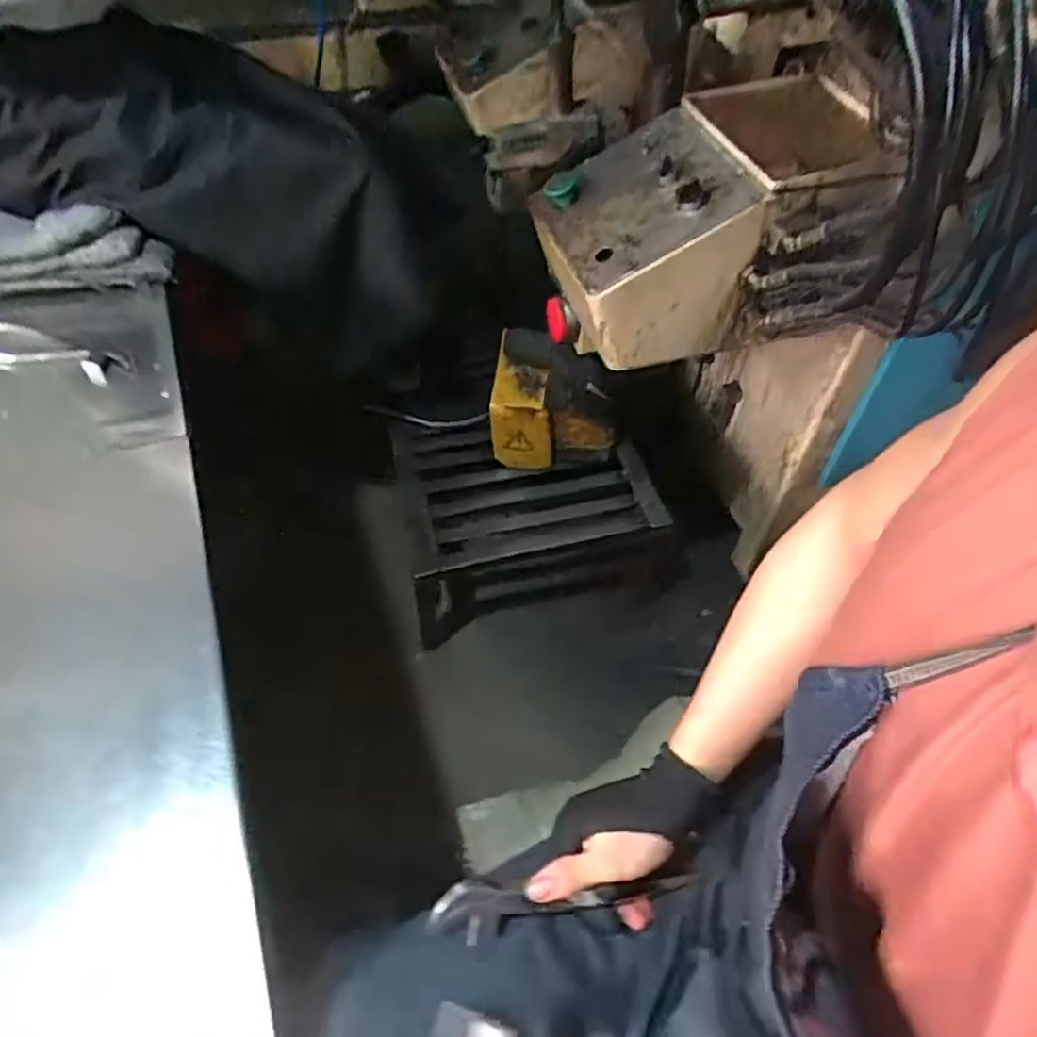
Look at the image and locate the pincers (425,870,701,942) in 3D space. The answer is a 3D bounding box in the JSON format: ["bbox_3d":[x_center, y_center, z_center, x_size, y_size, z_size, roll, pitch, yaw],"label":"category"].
[{"bbox_3d":[0.037,0.266,0.501,0.192,0.046,0.029,2,52,-14],"label":"pincers"}]

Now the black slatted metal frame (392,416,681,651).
[{"bbox_3d":[0.045,-0.008,1.438,0.526,0.277,0.337,-8,54,-8],"label":"black slatted metal frame"}]

